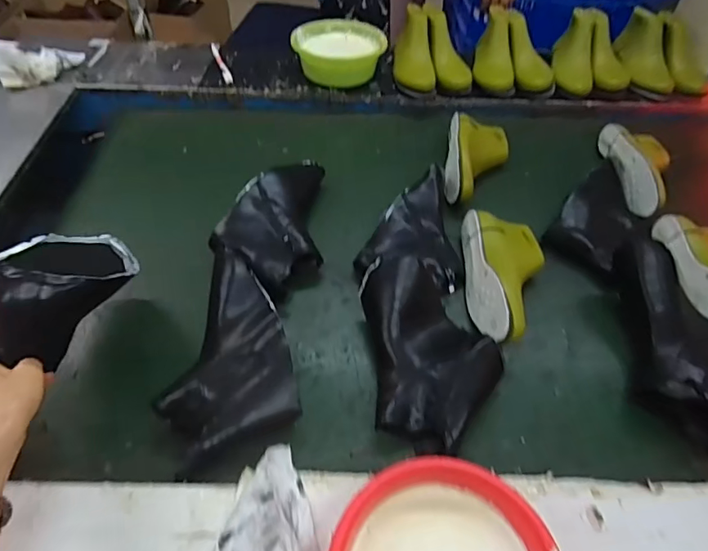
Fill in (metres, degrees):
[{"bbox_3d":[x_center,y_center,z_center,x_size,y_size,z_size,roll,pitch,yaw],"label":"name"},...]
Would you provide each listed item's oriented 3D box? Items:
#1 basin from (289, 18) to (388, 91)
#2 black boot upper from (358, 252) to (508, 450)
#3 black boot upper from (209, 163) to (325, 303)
[{"bbox_3d":[-0.033,-0.470,1.002,0.189,0.069,0.165,-8,51,-9],"label":"basin"},{"bbox_3d":[0.097,0.091,0.581,0.149,0.076,0.230,-4,51,-6],"label":"black boot upper"},{"bbox_3d":[-0.097,-0.090,0.724,0.154,0.051,0.249,29,55,20],"label":"black boot upper"}]

